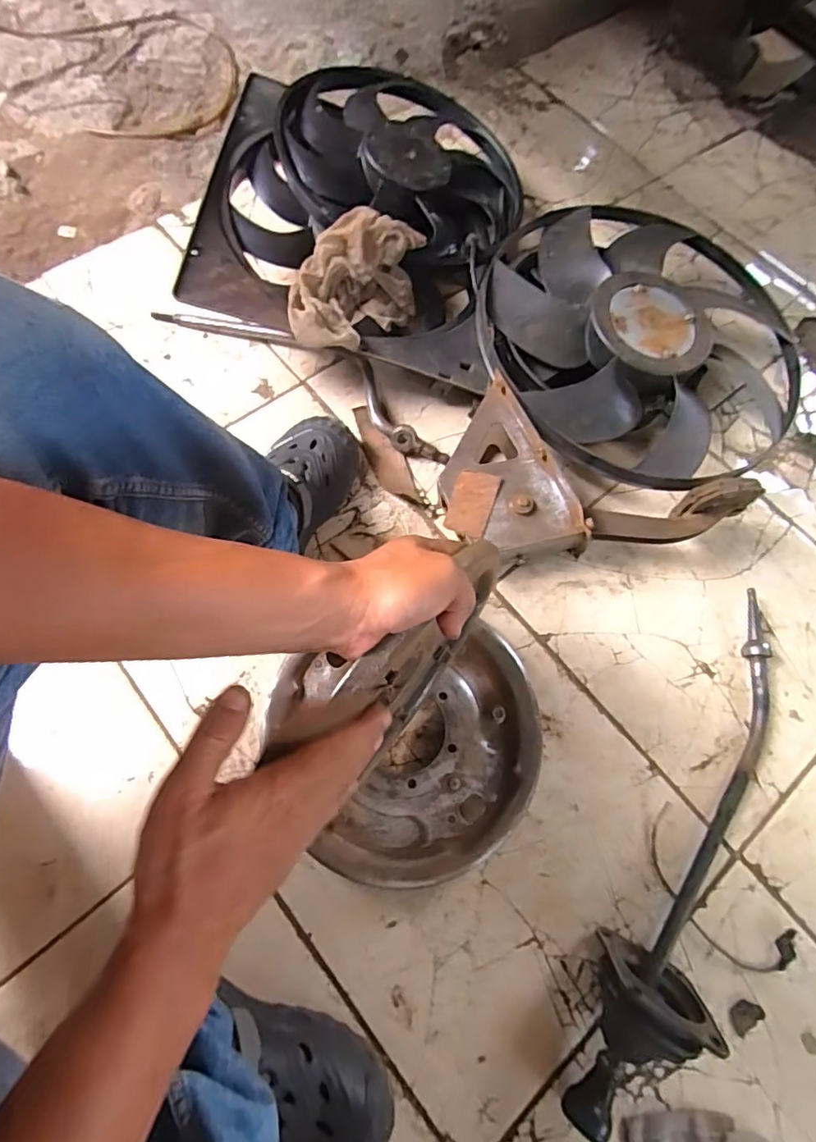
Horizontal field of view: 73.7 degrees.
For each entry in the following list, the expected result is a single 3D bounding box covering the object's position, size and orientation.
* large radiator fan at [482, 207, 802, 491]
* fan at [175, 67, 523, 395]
[{"bbox_3d":[0.326,-0.323,0.771,0.442,0.095,0.444,1,69,-4],"label":"large radiator fan"},{"bbox_3d":[-0.051,-0.529,0.809,0.416,0.140,0.536,13,69,1],"label":"fan"}]

